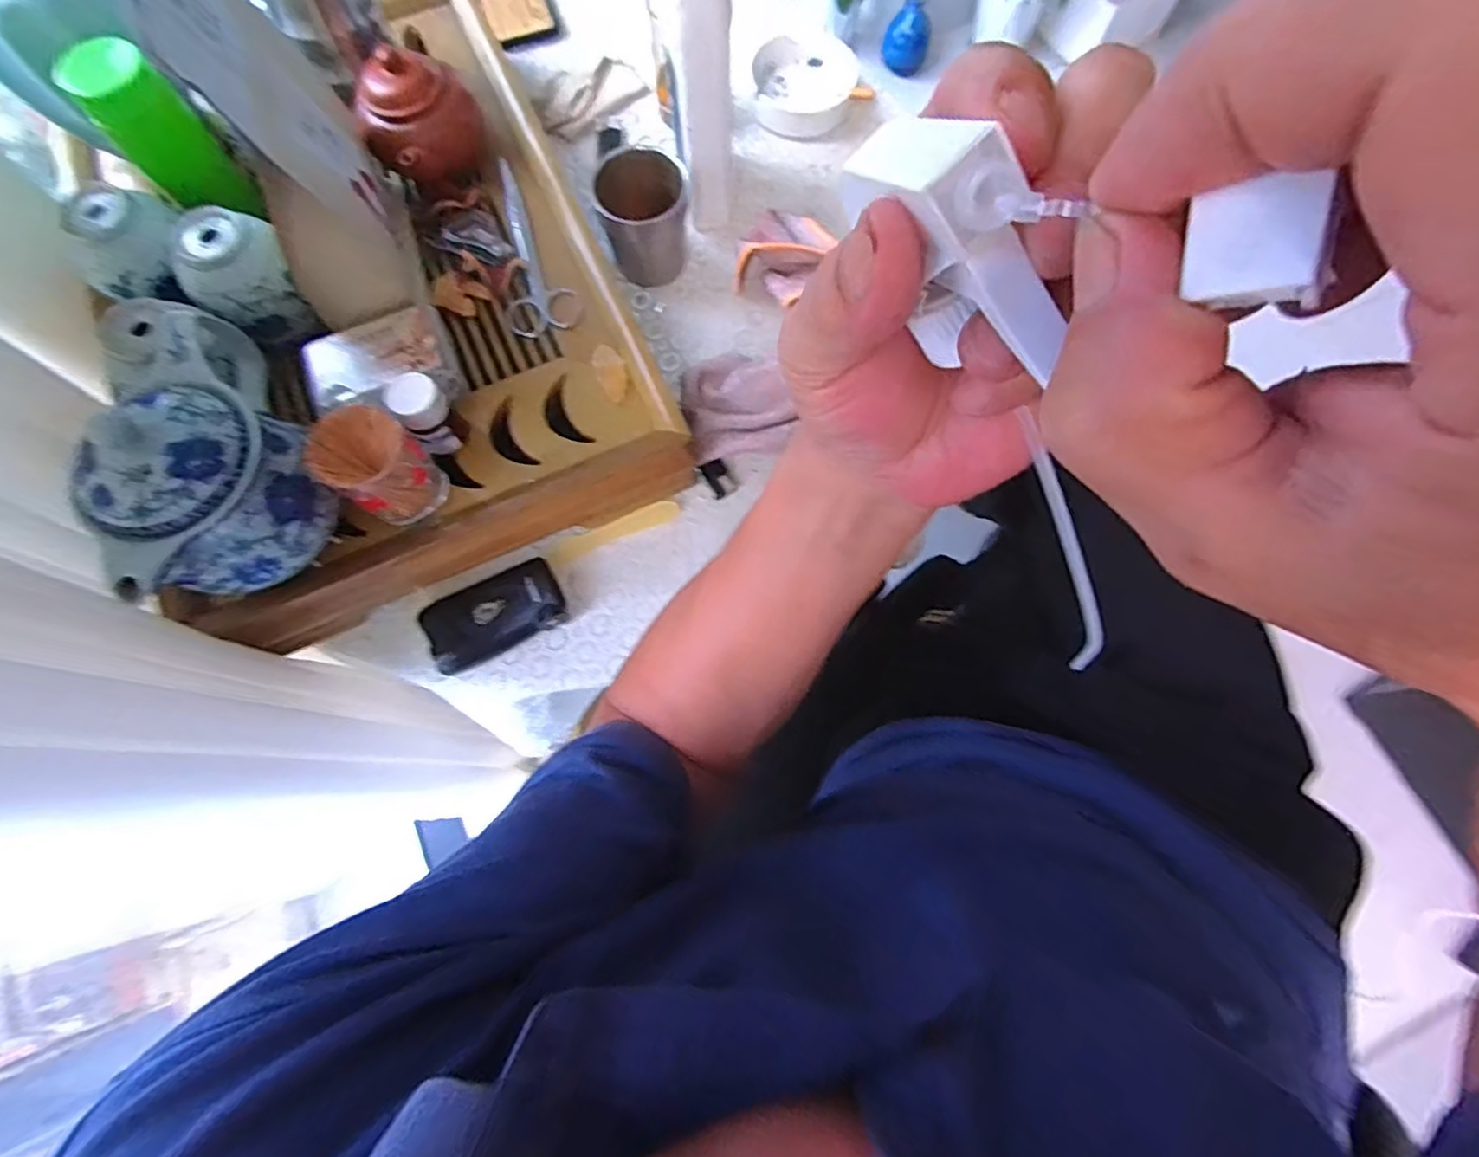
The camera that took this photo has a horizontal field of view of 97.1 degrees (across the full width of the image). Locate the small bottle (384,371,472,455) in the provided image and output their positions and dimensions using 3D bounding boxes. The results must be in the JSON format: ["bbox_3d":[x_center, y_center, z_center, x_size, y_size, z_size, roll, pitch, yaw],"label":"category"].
[{"bbox_3d":[-0.185,-0.098,0.392,0.028,0.055,0.028,-32,76,-9],"label":"small bottle"}]

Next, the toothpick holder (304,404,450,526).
[{"bbox_3d":[-0.202,-0.061,0.372,0.048,0.063,0.049,40,78,11],"label":"toothpick holder"}]

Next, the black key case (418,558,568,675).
[{"bbox_3d":[-0.162,0.025,0.432,0.087,0.028,0.047,-24,75,-7],"label":"black key case"}]

